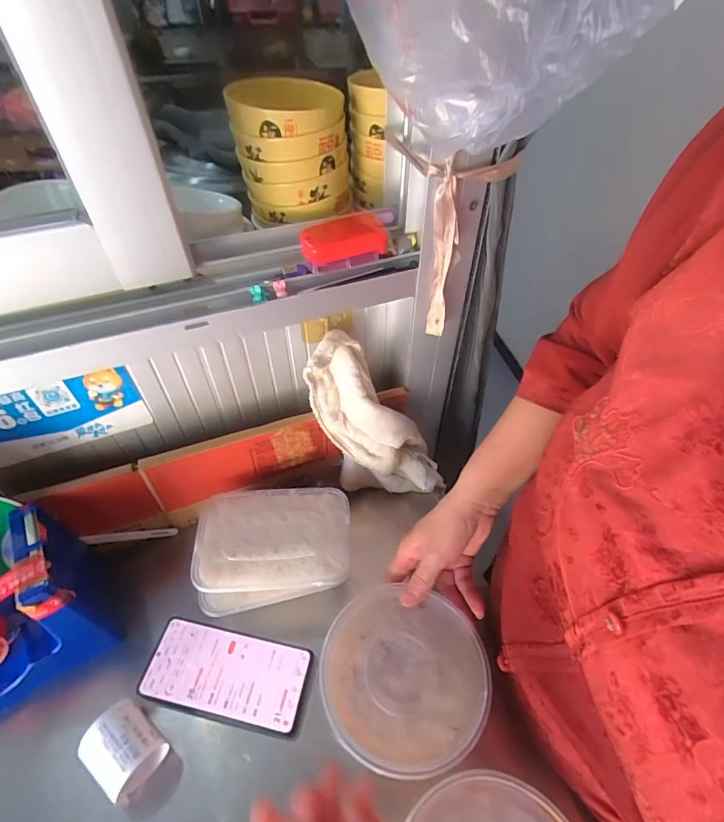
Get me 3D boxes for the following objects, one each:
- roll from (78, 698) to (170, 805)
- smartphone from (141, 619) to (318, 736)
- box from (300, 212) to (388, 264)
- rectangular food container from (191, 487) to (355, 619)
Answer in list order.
[{"bbox_3d":[-0.205,0.289,0.379,0.056,0.042,0.051,32,54,26],"label":"roll"},{"bbox_3d":[-0.132,0.255,0.430,0.154,0.008,0.074,9,47,8],"label":"smartphone"},{"bbox_3d":[-0.017,-0.155,0.393,0.073,0.020,0.041,-20,50,-19],"label":"box"},{"bbox_3d":[-0.092,0.143,0.471,0.156,0.045,0.109,-4,47,-5],"label":"rectangular food container"}]

